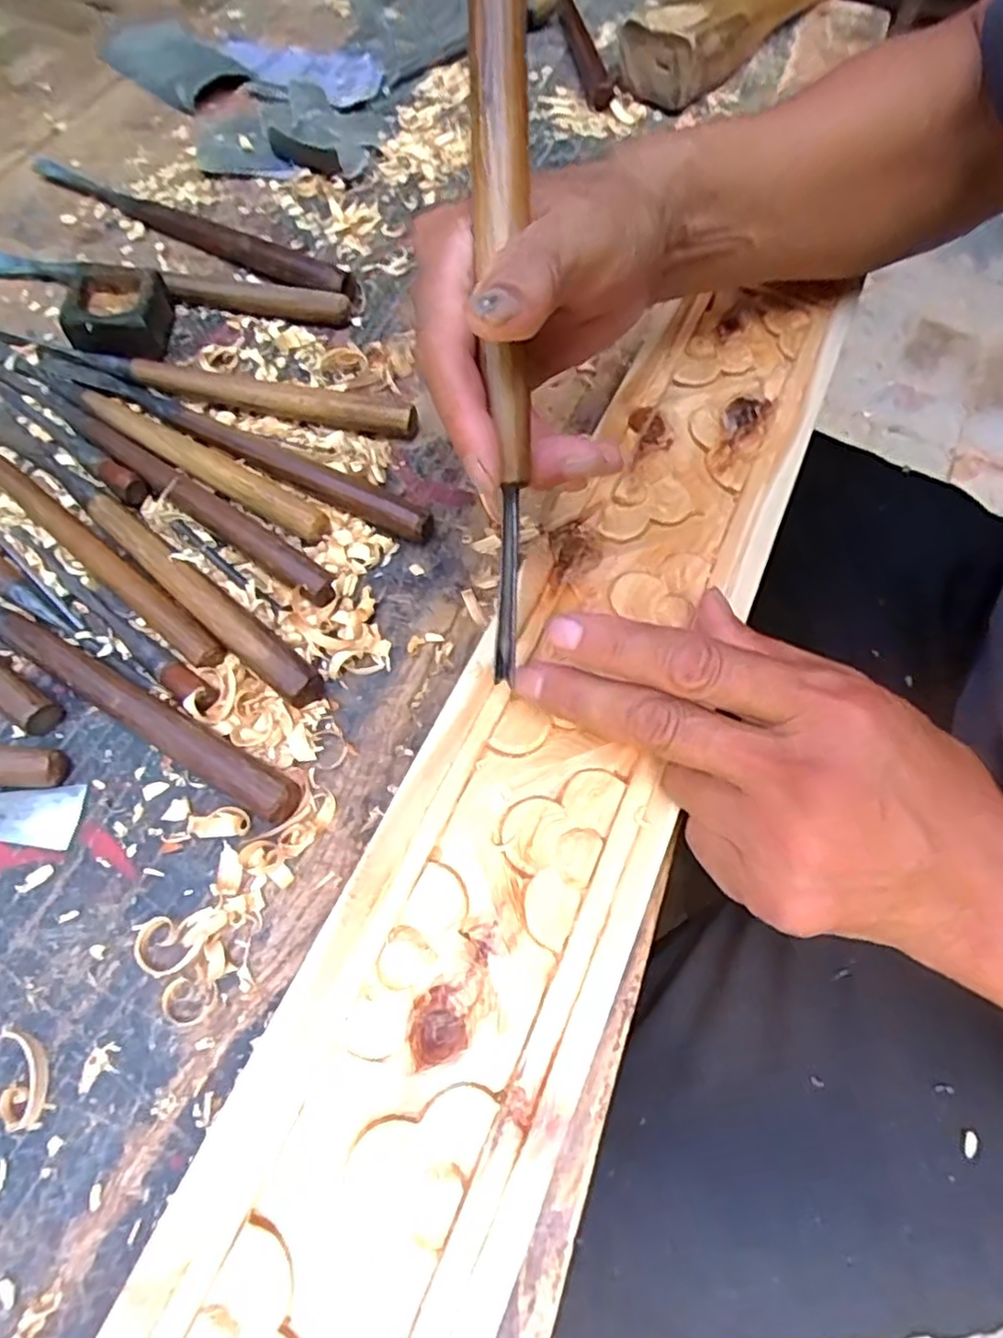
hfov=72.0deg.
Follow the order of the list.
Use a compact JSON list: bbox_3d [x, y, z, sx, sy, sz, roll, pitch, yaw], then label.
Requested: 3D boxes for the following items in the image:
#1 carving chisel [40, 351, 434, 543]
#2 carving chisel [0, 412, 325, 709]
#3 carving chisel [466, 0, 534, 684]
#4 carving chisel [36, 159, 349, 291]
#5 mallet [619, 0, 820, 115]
[{"bbox_3d":[-0.142,-0.122,0.360,0.246,0.018,0.022,29,65,11],"label":"carving chisel"},{"bbox_3d":[-0.178,-0.065,0.330,0.257,0.015,0.016,39,67,15],"label":"carving chisel"},{"bbox_3d":[0.001,-0.109,0.231,0.019,0.013,0.224,-2,99,1],"label":"carving chisel"},{"bbox_3d":[-0.200,-0.278,0.434,0.243,0.018,0.015,29,65,11],"label":"carving chisel"},{"bbox_3d":[0.203,-0.541,0.565,0.063,0.045,0.276,38,67,15],"label":"mallet"}]

